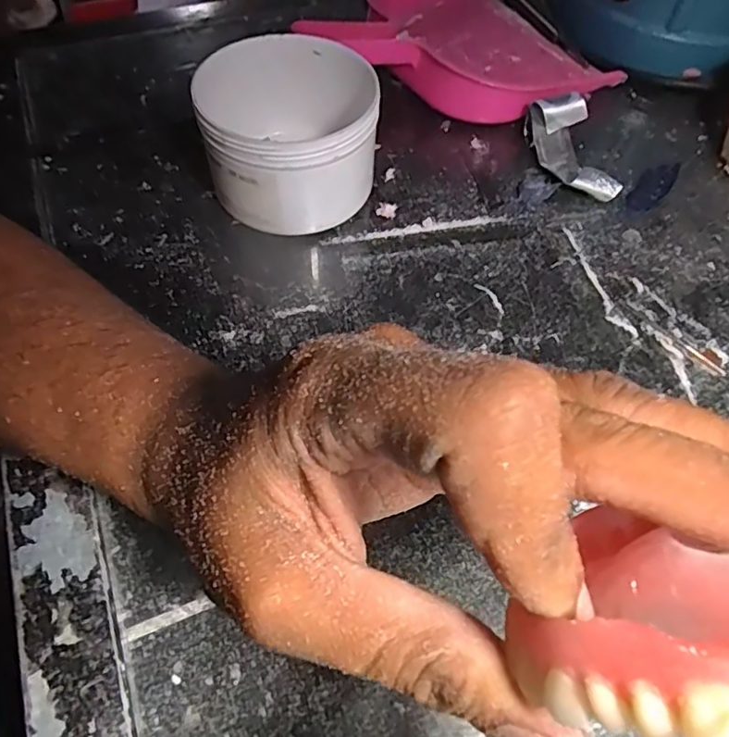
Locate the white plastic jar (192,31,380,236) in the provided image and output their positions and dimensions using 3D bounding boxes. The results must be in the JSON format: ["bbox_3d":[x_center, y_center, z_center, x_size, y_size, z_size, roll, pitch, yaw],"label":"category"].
[{"bbox_3d":[-0.039,-0.120,0.305,0.087,0.063,0.088,1,58,-2],"label":"white plastic jar"}]

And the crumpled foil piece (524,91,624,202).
[{"bbox_3d":[0.122,-0.129,0.337,0.031,0.027,0.068,-10,59,-8],"label":"crumpled foil piece"}]

